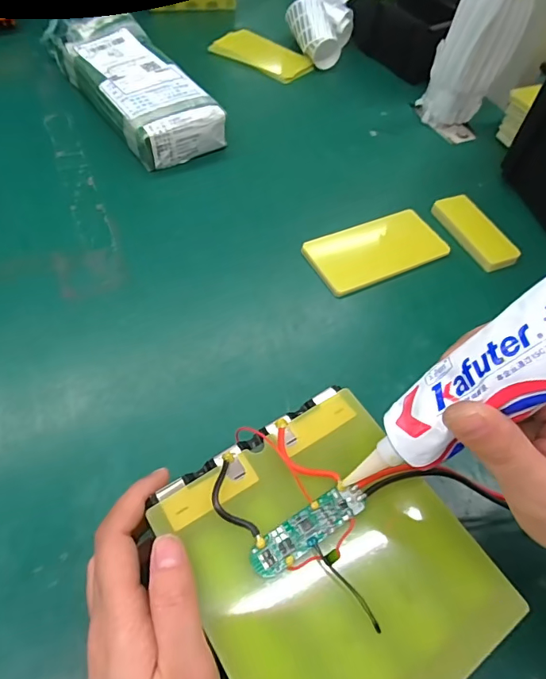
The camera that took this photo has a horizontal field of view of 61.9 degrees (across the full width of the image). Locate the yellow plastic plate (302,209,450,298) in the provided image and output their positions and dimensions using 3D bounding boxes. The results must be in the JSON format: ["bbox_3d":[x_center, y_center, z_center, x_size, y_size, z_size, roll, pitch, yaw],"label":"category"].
[{"bbox_3d":[0.103,-0.090,0.454,0.137,0.013,0.069,-21,60,-18],"label":"yellow plastic plate"}]

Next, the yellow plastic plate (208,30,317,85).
[{"bbox_3d":[-0.018,-0.416,0.663,0.146,0.014,0.067,30,58,15],"label":"yellow plastic plate"}]

